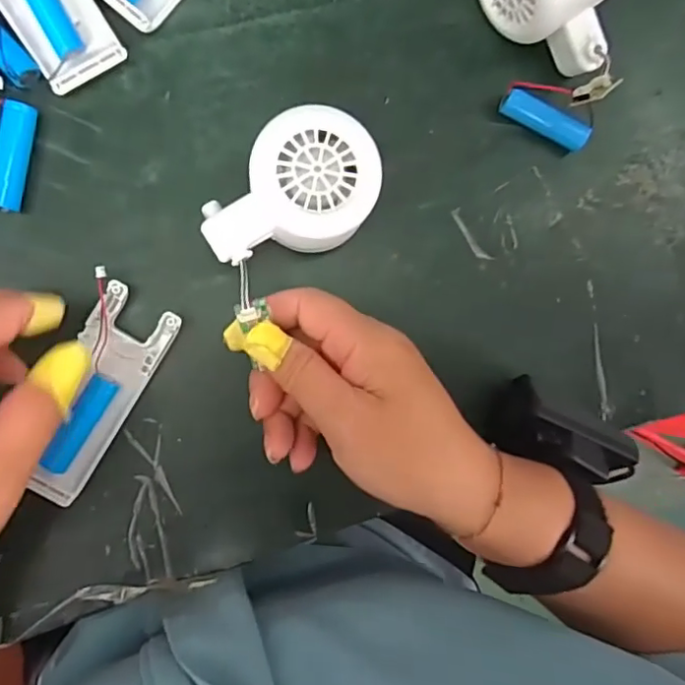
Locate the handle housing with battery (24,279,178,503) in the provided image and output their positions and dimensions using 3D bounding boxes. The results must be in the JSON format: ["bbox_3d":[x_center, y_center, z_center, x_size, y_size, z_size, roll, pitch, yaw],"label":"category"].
[{"bbox_3d":[-0.122,0.025,0.281,0.039,0.017,0.104,31,88,-8],"label":"handle housing with battery"}]

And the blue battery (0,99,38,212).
[{"bbox_3d":[-0.158,-0.089,0.273,0.014,0.011,0.050,10,91,-9],"label":"blue battery"}]

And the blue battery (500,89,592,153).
[{"bbox_3d":[0.109,-0.119,0.307,0.050,0.016,0.012,24,89,-9],"label":"blue battery"}]

